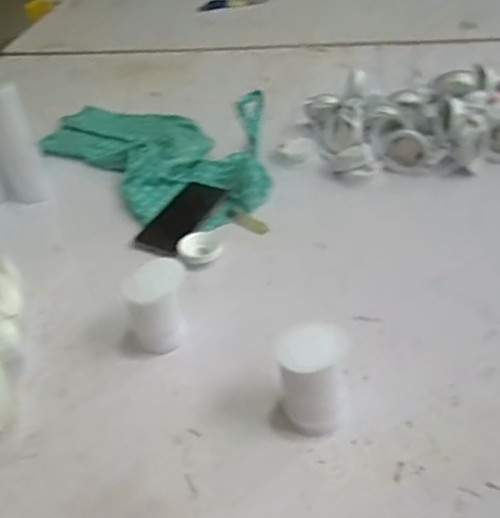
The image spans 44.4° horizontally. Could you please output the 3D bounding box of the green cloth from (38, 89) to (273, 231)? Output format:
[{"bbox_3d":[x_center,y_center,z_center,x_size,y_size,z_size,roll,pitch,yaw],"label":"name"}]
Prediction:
[{"bbox_3d":[-0.165,-0.190,1.062,0.406,0.045,0.436,-7,38,-2],"label":"green cloth"}]

